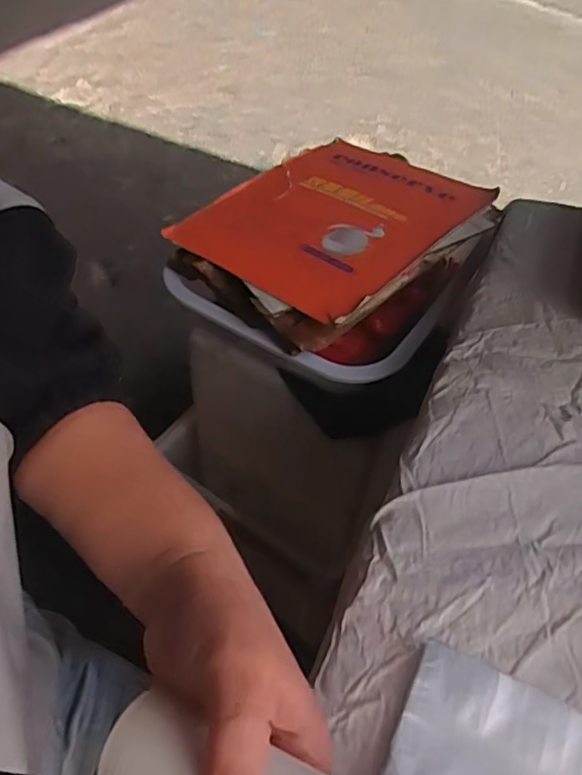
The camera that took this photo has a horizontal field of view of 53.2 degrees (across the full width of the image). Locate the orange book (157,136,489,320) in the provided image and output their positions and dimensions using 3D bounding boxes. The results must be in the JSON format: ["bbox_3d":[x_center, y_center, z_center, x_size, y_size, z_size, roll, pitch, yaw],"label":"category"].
[{"bbox_3d":[0.055,-0.203,0.660,0.241,0.033,0.327,34,55,22],"label":"orange book"}]

